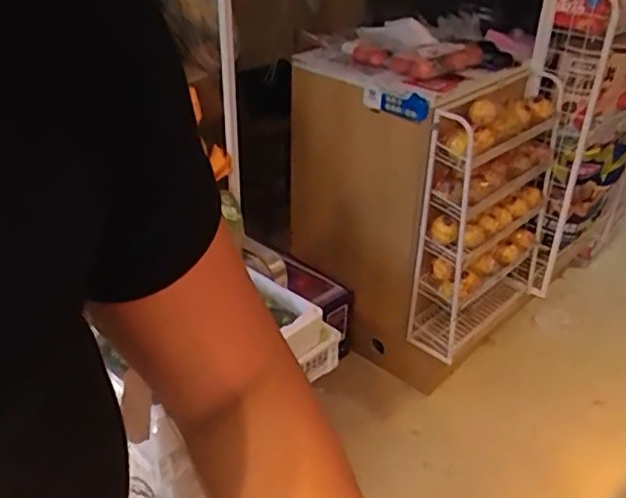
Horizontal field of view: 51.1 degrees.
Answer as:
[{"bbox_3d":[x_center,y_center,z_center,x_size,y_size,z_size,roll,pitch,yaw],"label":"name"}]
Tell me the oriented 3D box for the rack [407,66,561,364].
[{"bbox_3d":[0.481,-0.078,1.766,0.177,0.692,0.492,27,41,33],"label":"rack"}]

